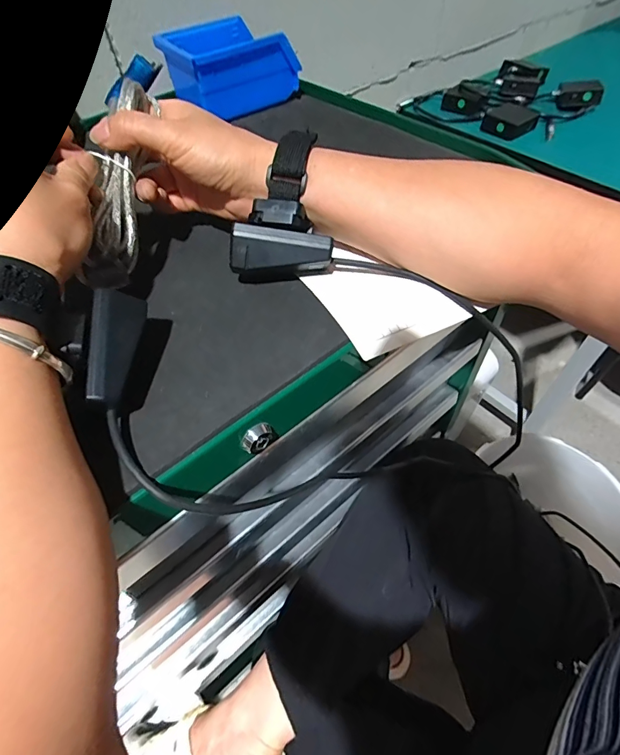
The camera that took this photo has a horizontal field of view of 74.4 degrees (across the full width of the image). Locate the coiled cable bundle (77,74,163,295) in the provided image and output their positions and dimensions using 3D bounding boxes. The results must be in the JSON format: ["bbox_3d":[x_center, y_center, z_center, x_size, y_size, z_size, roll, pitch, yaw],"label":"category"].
[{"bbox_3d":[-0.133,-0.133,0.288,0.026,0.029,0.144,5,87,7],"label":"coiled cable bundle"}]

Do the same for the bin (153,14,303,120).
[{"bbox_3d":[-0.099,-0.377,0.499,0.140,0.069,0.112,-29,57,-18],"label":"bin"}]

